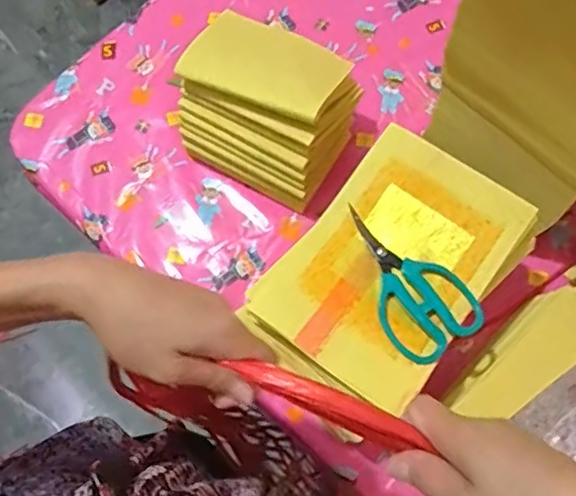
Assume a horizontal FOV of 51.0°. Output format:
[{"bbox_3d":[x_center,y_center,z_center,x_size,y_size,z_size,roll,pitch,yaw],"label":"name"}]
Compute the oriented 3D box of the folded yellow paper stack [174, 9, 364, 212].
[{"bbox_3d":[-0.025,-0.146,0.650,0.175,0.147,0.132,26,76,7],"label":"folded yellow paper stack"}]

